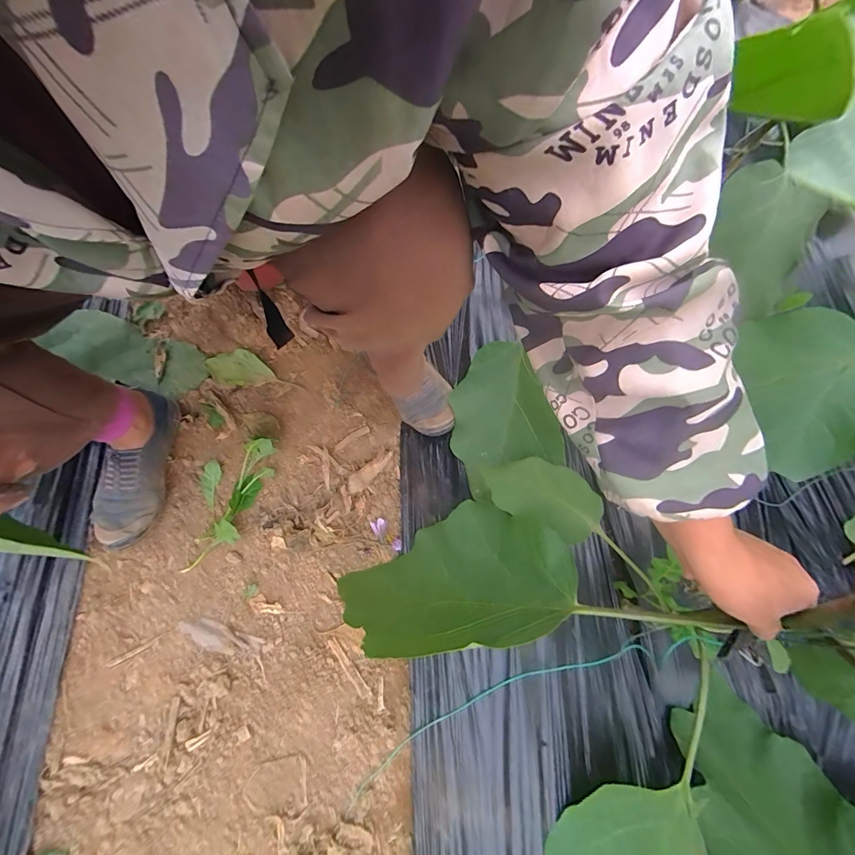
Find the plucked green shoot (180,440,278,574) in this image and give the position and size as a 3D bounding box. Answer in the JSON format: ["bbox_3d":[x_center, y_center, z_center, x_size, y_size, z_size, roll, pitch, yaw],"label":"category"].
[{"bbox_3d":[-0.311,0.111,0.567,0.115,0.046,0.211,9,69,1],"label":"plucked green shoot"}]

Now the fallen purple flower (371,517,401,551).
[{"bbox_3d":[-0.064,0.167,0.573,0.025,0.011,0.058,-35,76,-12],"label":"fallen purple flower"}]

